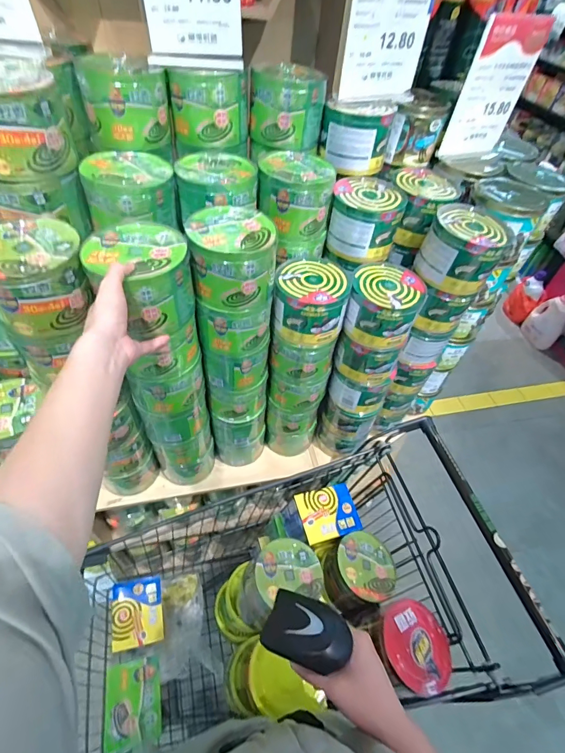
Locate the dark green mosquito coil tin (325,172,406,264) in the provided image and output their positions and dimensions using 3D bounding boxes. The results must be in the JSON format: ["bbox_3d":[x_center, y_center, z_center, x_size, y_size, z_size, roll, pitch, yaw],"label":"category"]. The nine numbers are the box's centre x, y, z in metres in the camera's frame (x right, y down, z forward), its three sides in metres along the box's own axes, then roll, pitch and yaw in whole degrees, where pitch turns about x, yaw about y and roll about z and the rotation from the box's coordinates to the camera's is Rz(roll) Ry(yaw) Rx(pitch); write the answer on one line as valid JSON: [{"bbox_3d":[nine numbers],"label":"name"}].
[{"bbox_3d":[0.155,-0.298,0.720,0.131,0.117,0.106,12,50,5],"label":"dark green mosquito coil tin"}]

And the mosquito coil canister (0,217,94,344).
[{"bbox_3d":[-0.334,-0.132,0.507,0.130,0.106,0.125,-19,54,-21],"label":"mosquito coil canister"}]

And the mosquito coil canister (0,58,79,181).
[{"bbox_3d":[-0.379,-0.361,0.522,0.129,0.107,0.158,-24,56,-23],"label":"mosquito coil canister"}]

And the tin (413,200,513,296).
[{"bbox_3d":[0.341,-0.238,0.699,0.128,0.117,0.137,3,49,-3],"label":"tin"}]

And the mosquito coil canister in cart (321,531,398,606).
[{"bbox_3d":[0.164,0.431,0.823,0.144,0.116,0.136,16,43,-15],"label":"mosquito coil canister in cart"}]

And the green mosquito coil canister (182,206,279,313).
[{"bbox_3d":[-0.078,-0.180,0.586,0.134,0.117,0.112,1,50,-5],"label":"green mosquito coil canister"}]

